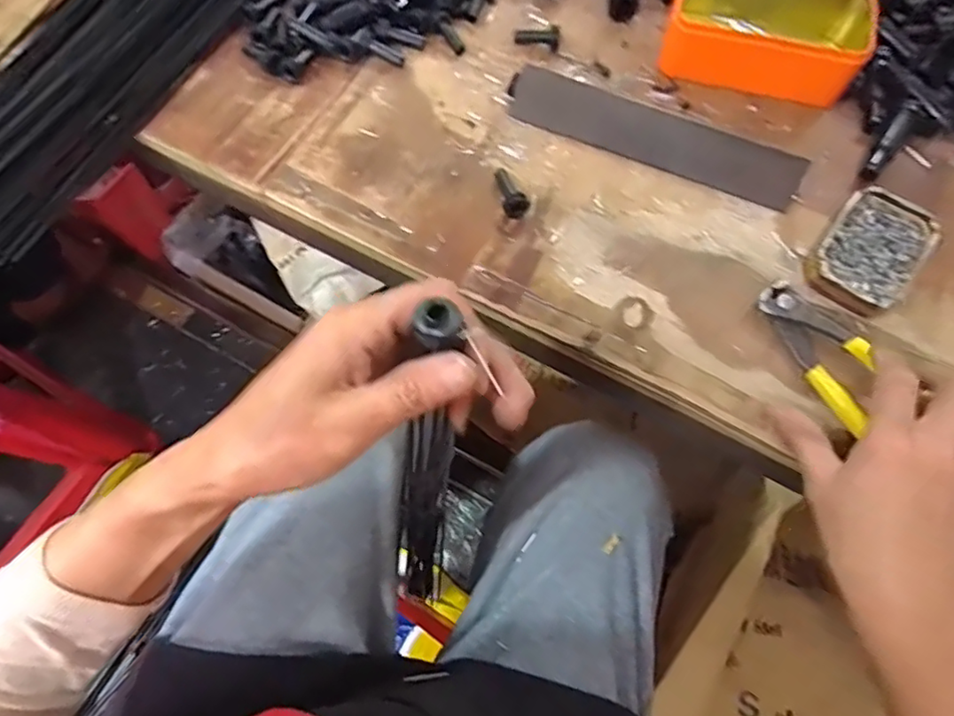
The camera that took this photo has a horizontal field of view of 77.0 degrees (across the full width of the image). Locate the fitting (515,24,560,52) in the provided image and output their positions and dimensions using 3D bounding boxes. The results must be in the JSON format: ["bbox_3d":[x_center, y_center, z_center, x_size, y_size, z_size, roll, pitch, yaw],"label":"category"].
[{"bbox_3d":[0.049,-0.260,0.487,0.035,0.011,0.015,-2,69,-1],"label":"fitting"}]

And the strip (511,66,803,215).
[{"bbox_3d":[0.132,-0.164,0.448,0.215,0.007,0.038,22,115,7],"label":"strip"}]

